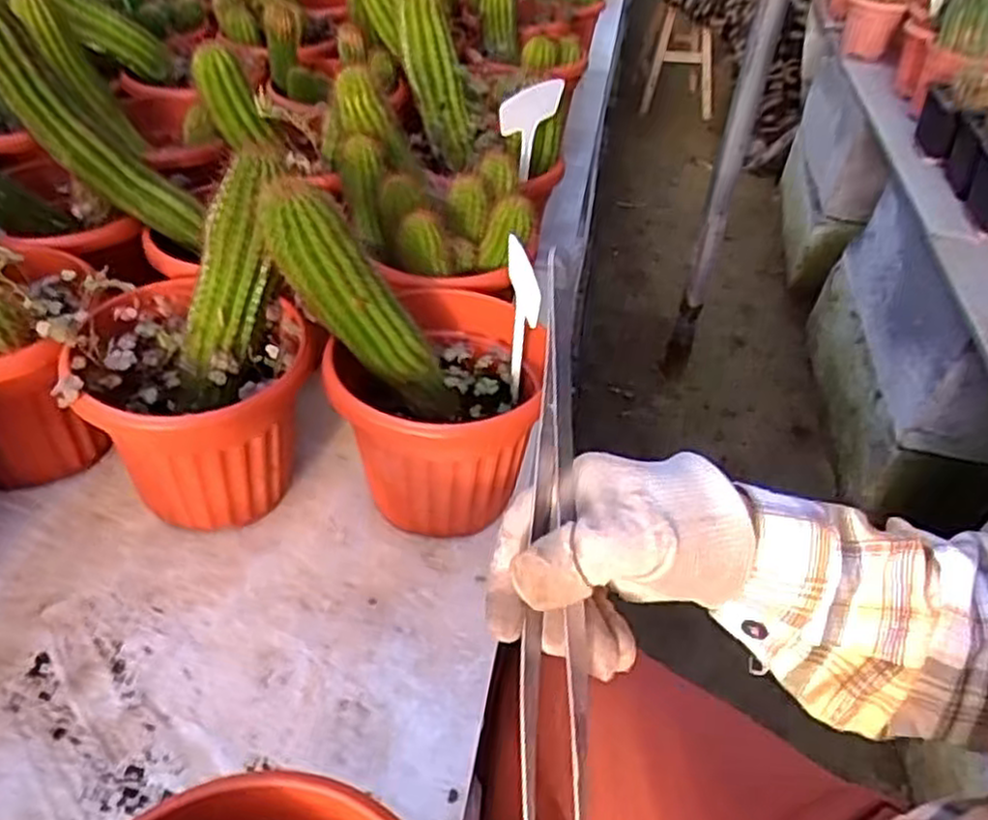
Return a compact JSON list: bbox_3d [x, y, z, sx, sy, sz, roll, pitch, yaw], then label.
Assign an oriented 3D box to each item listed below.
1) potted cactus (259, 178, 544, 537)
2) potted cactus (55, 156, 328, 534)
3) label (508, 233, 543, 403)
[{"bbox_3d":[-0.064,-0.032,0.628,0.213,0.287,0.178,5,42,0],"label":"potted cactus"},{"bbox_3d":[-0.241,-0.034,0.627,0.192,0.269,0.170,-20,48,-24],"label":"potted cactus"},{"bbox_3d":[0.021,-0.066,0.632,0.011,0.152,0.071,-9,49,-15],"label":"label"}]

